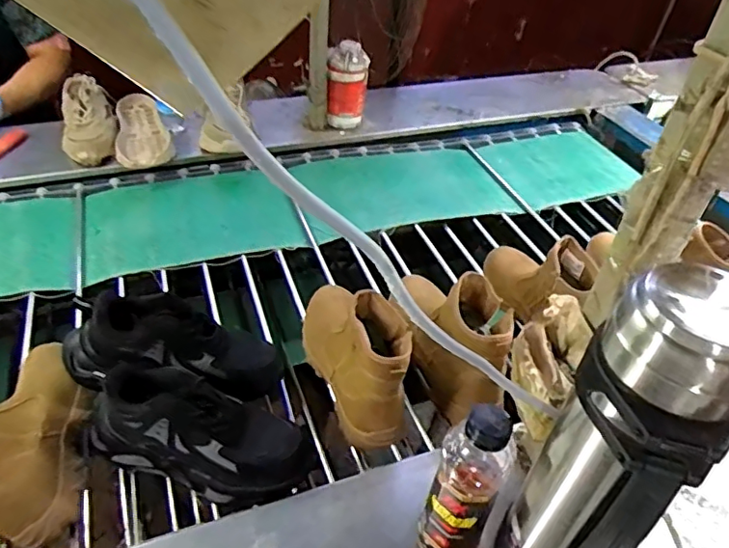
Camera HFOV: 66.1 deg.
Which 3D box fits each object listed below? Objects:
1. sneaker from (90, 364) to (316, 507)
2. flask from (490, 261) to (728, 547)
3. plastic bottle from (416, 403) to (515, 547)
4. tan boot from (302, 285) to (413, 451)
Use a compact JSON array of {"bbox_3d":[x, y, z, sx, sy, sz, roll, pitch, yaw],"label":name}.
[{"bbox_3d":[-0.202,0.189,0.674,0.276,0.112,0.094,14,45,11],"label":"sneaker"},{"bbox_3d":[0.201,0.174,0.483,0.108,0.385,0.111,26,48,22],"label":"flask"},{"bbox_3d":[0.101,0.217,0.564,0.070,0.218,0.061,13,45,10],"label":"plastic bottle"},{"bbox_3d":[-0.018,0.087,0.773,0.095,0.157,0.267,-15,47,-19],"label":"tan boot"}]

